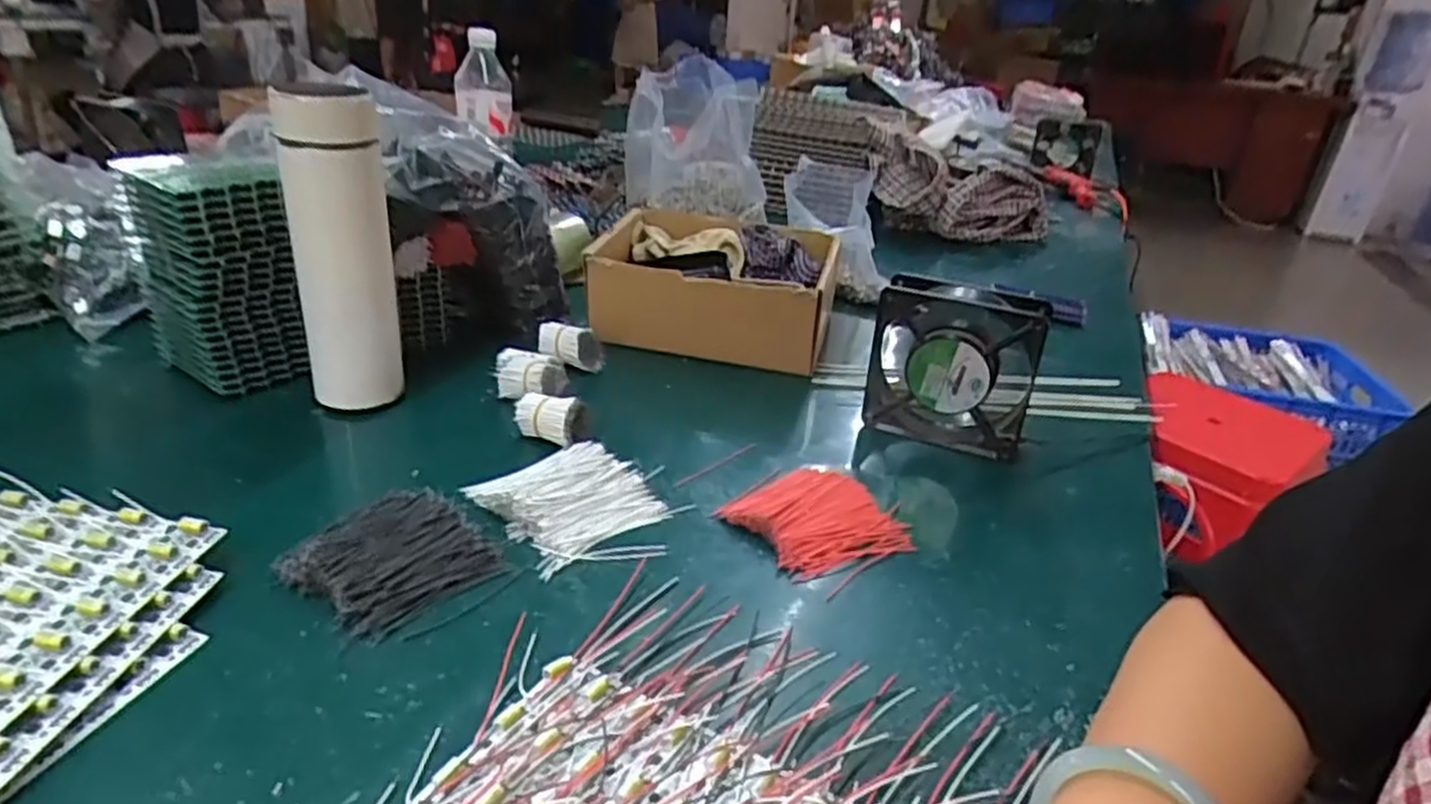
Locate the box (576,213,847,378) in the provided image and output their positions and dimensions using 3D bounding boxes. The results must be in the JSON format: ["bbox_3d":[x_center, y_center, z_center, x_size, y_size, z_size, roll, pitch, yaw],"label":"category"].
[{"bbox_3d":[0.002,-0.110,0.765,0.213,0.088,0.185,10,27,7],"label":"box"}]

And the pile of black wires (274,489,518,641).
[{"bbox_3d":[-0.179,0.087,0.447,0.086,0.022,0.095,23,32,31],"label":"pile of black wires"}]

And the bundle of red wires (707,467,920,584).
[{"bbox_3d":[0.065,0.074,0.516,0.098,0.014,0.099,-16,34,-35],"label":"bundle of red wires"}]

